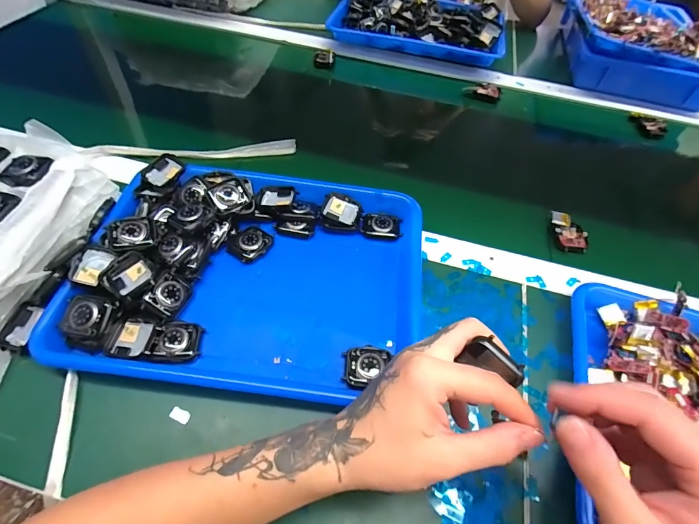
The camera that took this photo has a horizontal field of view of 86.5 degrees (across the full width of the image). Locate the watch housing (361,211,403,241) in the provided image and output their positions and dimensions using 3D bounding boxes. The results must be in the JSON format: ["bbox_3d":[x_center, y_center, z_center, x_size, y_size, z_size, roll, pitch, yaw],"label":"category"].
[{"bbox_3d":[0.038,-0.042,0.438,0.047,0.009,0.033,6,54,0],"label":"watch housing"}]

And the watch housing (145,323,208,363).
[{"bbox_3d":[-0.156,0.072,0.337,0.038,0.018,0.037,8,54,1],"label":"watch housing"}]

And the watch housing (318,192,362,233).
[{"bbox_3d":[-0.009,-0.057,0.439,0.048,0.007,0.048,20,70,-1],"label":"watch housing"}]

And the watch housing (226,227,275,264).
[{"bbox_3d":[-0.109,-0.021,0.411,0.039,0.012,0.043,29,58,16],"label":"watch housing"}]

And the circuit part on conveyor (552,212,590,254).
[{"bbox_3d":[0.274,-0.037,0.461,0.036,0.012,0.055,5,54,-1],"label":"circuit part on conveyor"}]

